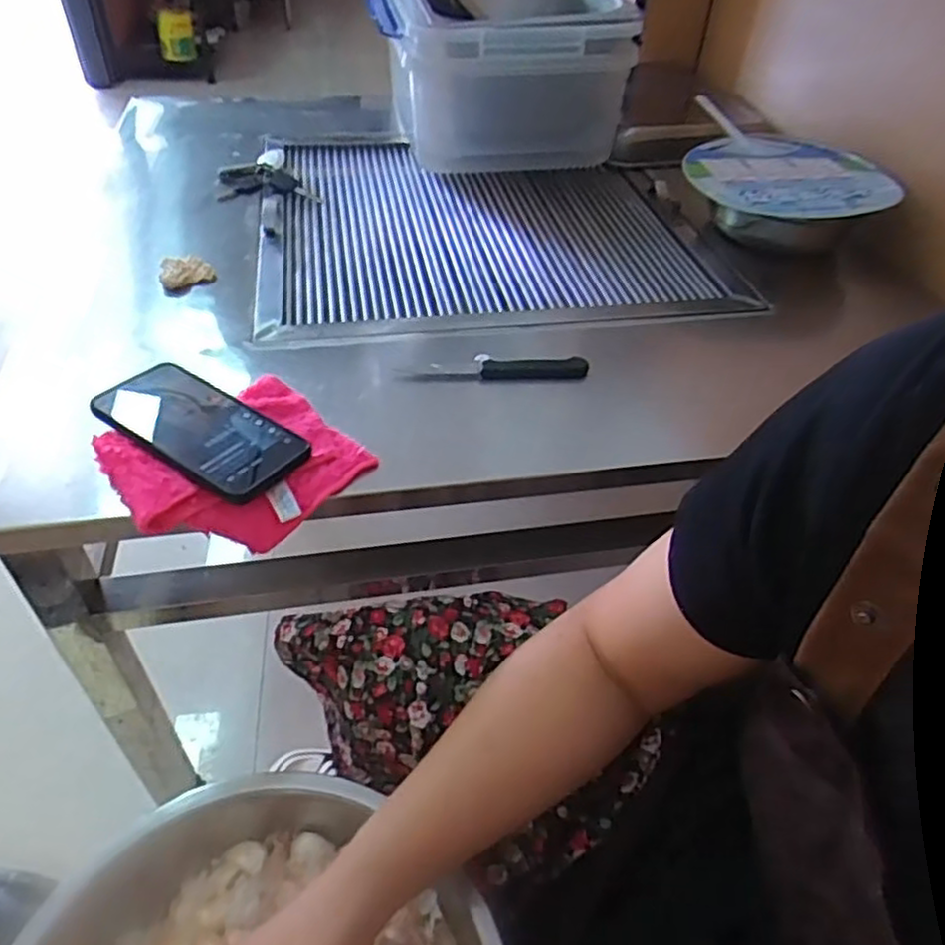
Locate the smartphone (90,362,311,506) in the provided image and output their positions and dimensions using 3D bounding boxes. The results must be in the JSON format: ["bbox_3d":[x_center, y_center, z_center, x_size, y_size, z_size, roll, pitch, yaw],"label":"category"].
[{"bbox_3d":[-0.192,-0.032,0.495,0.151,0.018,0.076,26,48,20],"label":"smartphone"}]

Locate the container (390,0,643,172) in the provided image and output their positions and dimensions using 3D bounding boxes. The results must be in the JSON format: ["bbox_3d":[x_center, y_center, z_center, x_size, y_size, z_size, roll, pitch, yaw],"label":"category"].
[{"bbox_3d":[0.043,-0.581,0.987,0.301,0.179,0.375,0,44,-6],"label":"container"}]

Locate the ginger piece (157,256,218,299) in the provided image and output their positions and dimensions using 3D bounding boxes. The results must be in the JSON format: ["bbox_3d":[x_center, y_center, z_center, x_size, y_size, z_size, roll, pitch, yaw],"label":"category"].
[{"bbox_3d":[-0.276,-0.191,0.678,0.048,0.024,0.035,-6,45,-12],"label":"ginger piece"}]

